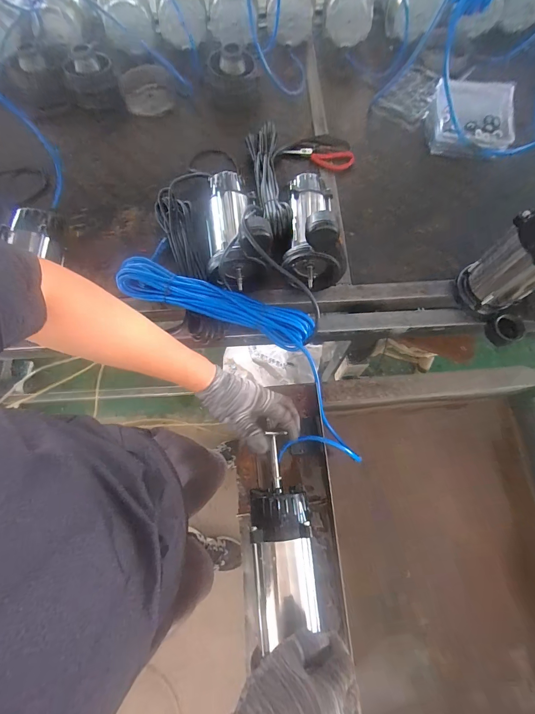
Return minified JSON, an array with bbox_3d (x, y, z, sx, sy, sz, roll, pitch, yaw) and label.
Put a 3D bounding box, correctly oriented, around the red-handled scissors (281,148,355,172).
[{"bbox_3d":[0.121,-0.480,0.763,0.174,0.015,0.057,7,72,4],"label":"red-handled scissors"}]

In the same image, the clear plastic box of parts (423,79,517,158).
[{"bbox_3d":[0.473,-0.554,0.731,0.178,0.050,0.187,4,72,3],"label":"clear plastic box of parts"}]

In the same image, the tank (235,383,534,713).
[{"bbox_3d":[0.287,0.427,0.587,0.618,0.258,0.723,-6,72,0],"label":"tank"}]

